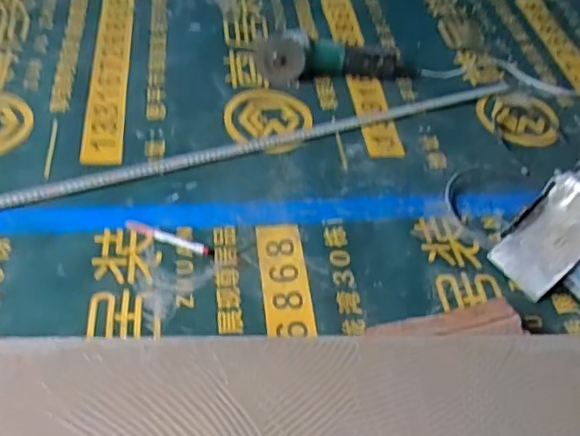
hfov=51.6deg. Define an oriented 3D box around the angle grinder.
[{"bbox_3d":[0.096,-0.322,1.188,0.320,0.070,0.097,-5,48,-9],"label":"angle grinder"}]

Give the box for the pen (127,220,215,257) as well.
[{"bbox_3d":[-0.180,0.031,0.900,0.141,0.010,0.016,17,49,11],"label":"pen"}]

